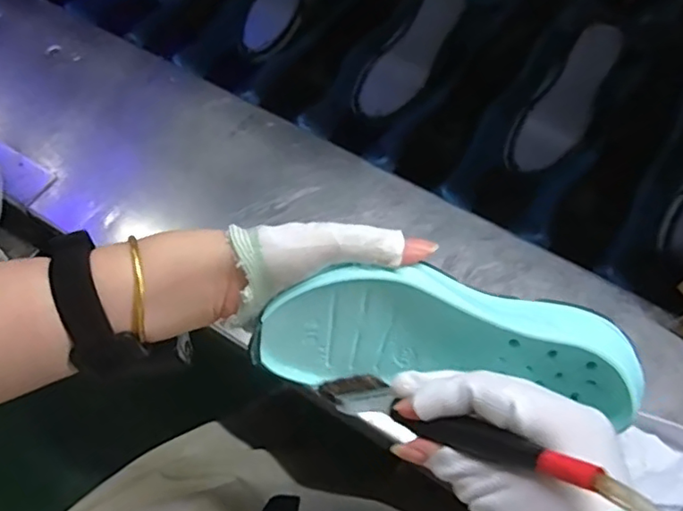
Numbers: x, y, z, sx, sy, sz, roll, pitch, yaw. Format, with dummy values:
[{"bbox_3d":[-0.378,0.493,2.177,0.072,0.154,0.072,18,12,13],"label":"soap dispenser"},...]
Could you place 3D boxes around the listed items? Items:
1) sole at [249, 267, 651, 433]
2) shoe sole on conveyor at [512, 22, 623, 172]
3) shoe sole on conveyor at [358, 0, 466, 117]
[{"bbox_3d":[0.059,0.051,0.338,0.204,0.079,0.036,10,30,4],"label":"sole"},{"bbox_3d":[0.259,-0.178,0.671,0.058,0.011,0.183,32,92,17],"label":"shoe sole on conveyor"},{"bbox_3d":[0.088,-0.246,0.711,0.060,0.010,0.184,35,90,18],"label":"shoe sole on conveyor"}]

